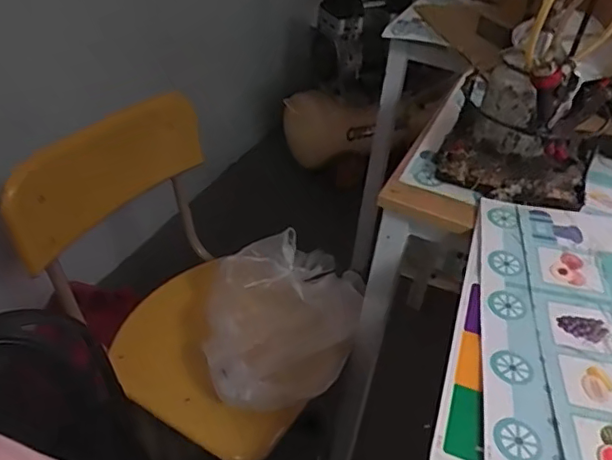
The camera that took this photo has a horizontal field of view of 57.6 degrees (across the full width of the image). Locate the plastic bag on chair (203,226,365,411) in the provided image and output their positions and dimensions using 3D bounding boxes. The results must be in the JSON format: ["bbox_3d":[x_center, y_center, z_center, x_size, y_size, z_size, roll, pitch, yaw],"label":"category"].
[{"bbox_3d":[-0.040,0.145,0.922,0.244,0.102,0.311,9,40,4],"label":"plastic bag on chair"}]

